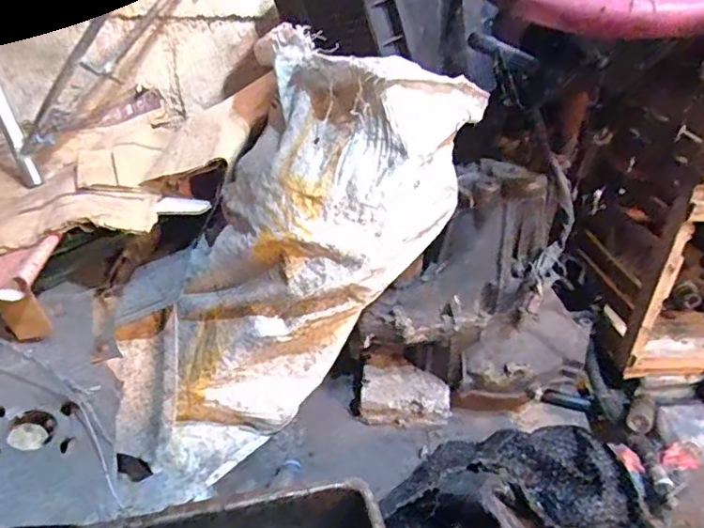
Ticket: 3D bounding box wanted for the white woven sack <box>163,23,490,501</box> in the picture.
[{"bbox_3d":[-0.077,0.046,0.837,0.316,0.731,0.172,21,28,-18],"label":"white woven sack"}]

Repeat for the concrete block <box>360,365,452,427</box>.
[{"bbox_3d":[0.101,0.246,1.045,0.164,0.054,0.105,3,32,2],"label":"concrete block"}]

